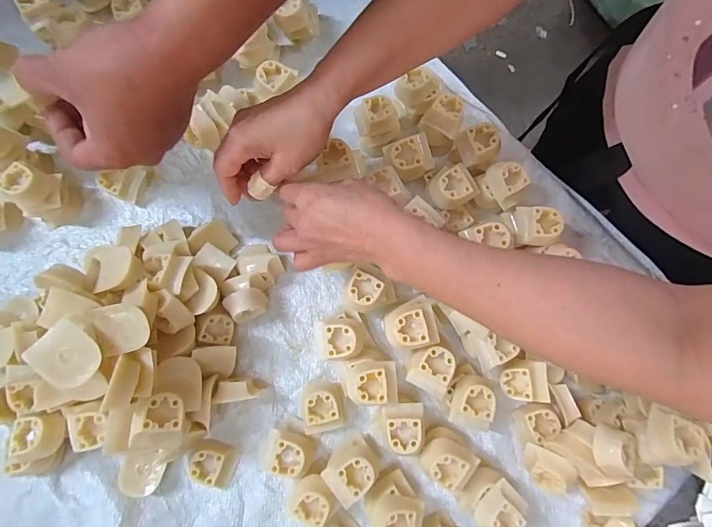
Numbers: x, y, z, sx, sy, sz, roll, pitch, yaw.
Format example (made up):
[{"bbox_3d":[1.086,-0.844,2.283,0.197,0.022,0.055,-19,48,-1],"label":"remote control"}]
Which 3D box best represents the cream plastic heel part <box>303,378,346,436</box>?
[{"bbox_3d":[-0.030,0.139,0.374,0.039,0.032,0.044,-4,80,-1],"label":"cream plastic heel part"}]

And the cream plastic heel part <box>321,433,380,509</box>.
[{"bbox_3d":[-0.003,0.190,0.356,0.047,0.041,0.041,-36,82,-6],"label":"cream plastic heel part"}]

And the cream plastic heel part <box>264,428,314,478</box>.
[{"bbox_3d":[-0.062,0.180,0.366,0.043,0.033,0.033,13,80,2],"label":"cream plastic heel part"}]

